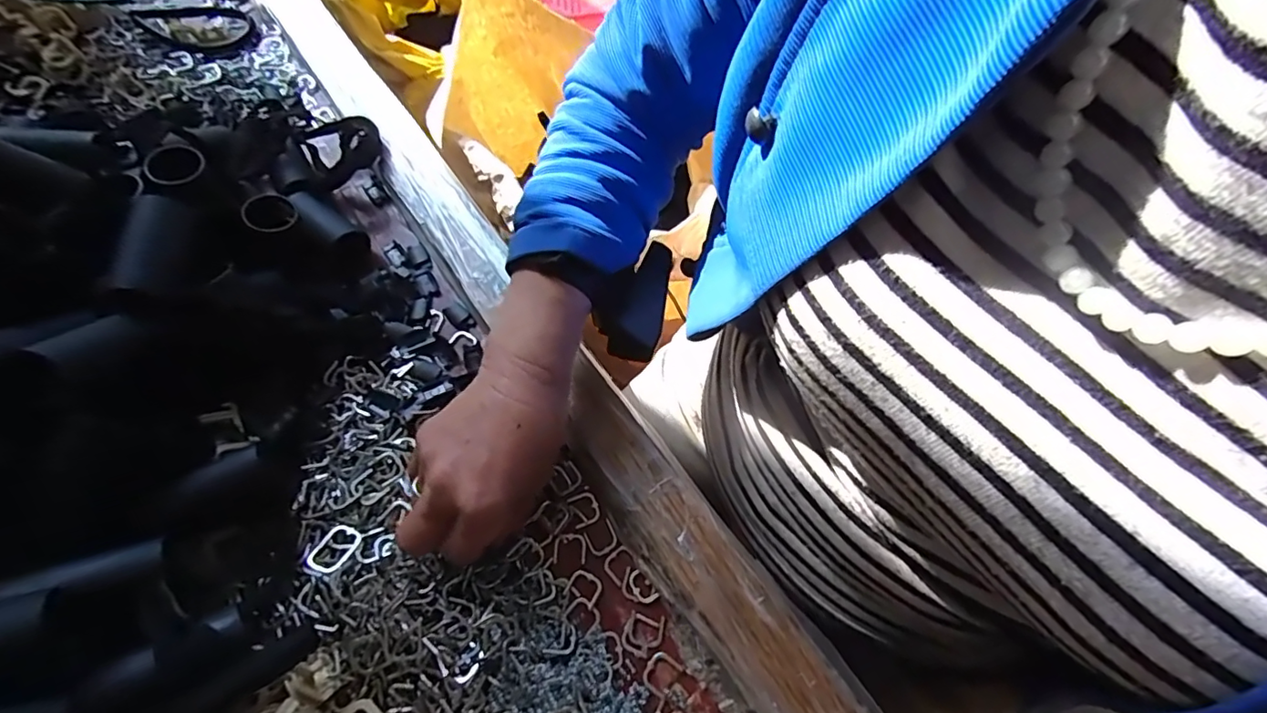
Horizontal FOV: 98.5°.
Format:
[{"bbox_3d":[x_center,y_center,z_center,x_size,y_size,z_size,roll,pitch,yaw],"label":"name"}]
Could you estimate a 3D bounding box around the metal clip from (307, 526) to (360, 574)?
[{"bbox_3d":[-0.165,0.105,0.299,0.019,0.005,0.026,27,69,13],"label":"metal clip"}]

